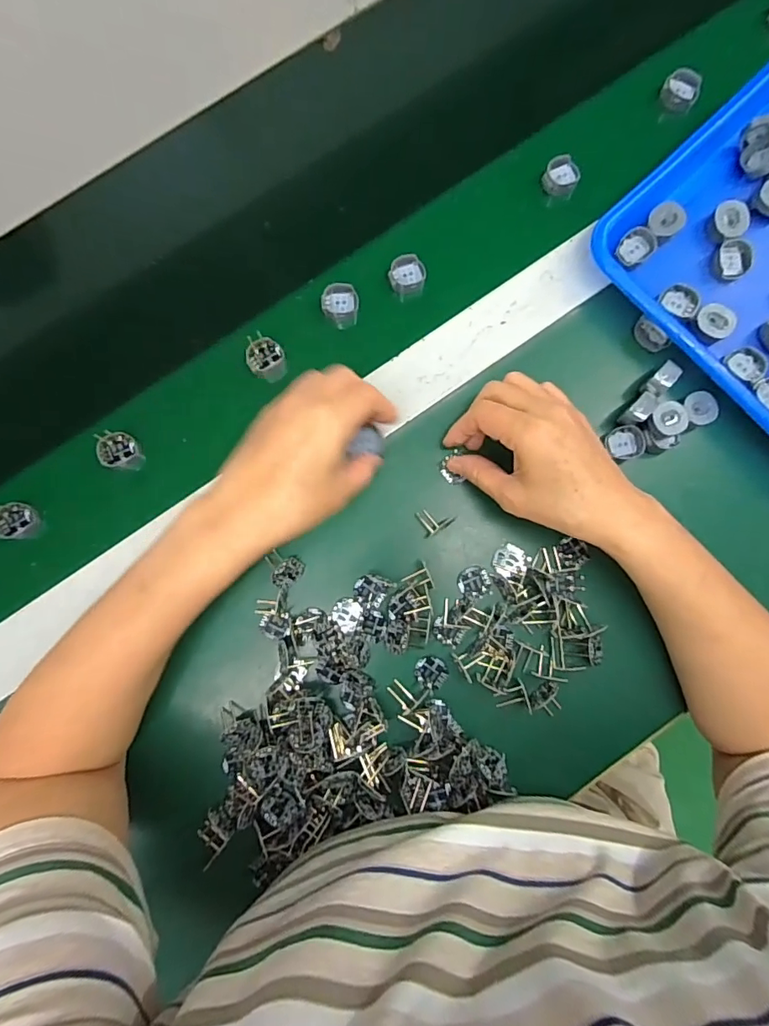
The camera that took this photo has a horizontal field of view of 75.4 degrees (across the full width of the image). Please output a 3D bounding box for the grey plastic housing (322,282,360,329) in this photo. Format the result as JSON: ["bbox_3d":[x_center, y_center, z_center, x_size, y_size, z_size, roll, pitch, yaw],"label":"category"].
[{"bbox_3d":[-0.035,-0.169,0.414,0.028,0.034,0.026,0,84,1],"label":"grey plastic housing"}]

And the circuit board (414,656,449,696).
[{"bbox_3d":[0.035,0.118,0.366,0.023,0.007,0.025,-38,85,-3],"label":"circuit board"}]

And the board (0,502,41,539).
[{"bbox_3d":[-0.283,0.005,0.381,0.028,0.017,0.026,-11,84,0],"label":"board"}]

